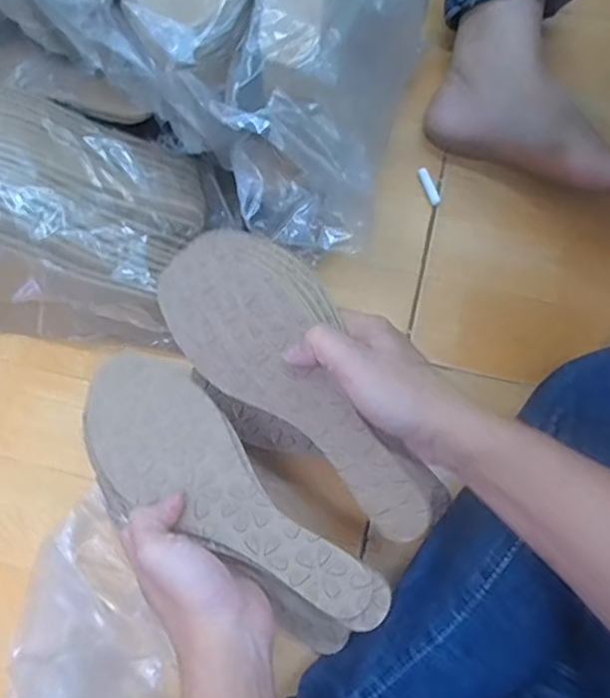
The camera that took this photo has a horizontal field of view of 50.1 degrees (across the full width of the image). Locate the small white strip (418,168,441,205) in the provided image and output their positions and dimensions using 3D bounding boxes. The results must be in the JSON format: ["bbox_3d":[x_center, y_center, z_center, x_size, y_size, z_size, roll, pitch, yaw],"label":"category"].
[{"bbox_3d":[0.115,-0.151,0.602,0.010,0.004,0.039,-20,75,-4],"label":"small white strip"}]

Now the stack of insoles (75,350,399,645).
[{"bbox_3d":[-0.055,0.095,0.409,0.230,0.021,0.085,40,79,15],"label":"stack of insoles"}]

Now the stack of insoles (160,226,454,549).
[{"bbox_3d":[0.005,0.013,0.413,0.224,0.038,0.088,42,106,14],"label":"stack of insoles"}]

